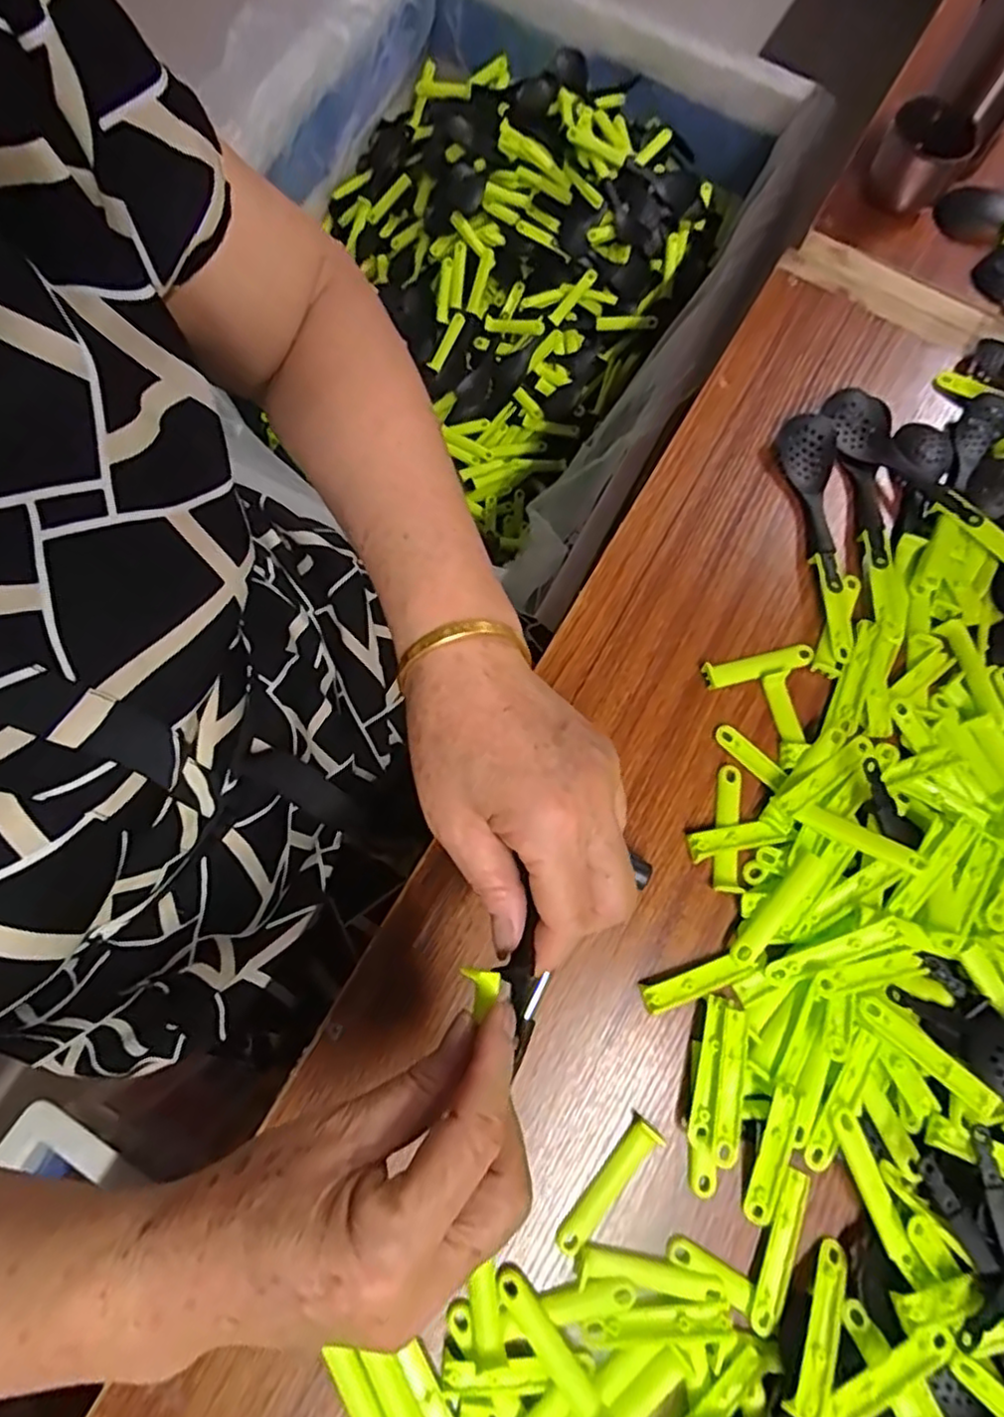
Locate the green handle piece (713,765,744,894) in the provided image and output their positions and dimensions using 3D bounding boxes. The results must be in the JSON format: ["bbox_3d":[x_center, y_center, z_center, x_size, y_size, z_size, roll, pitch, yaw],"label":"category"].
[{"bbox_3d":[0.136,0.072,0.405,0.017,0.004,0.075,6,76,-1],"label":"green handle piece"}]

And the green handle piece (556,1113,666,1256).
[{"bbox_3d":[0.056,0.255,0.356,0.016,0.008,0.075,41,78,7],"label":"green handle piece"}]

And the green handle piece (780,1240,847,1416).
[{"bbox_3d":[0.160,0.309,0.334,0.018,0.007,0.075,31,50,11],"label":"green handle piece"}]

